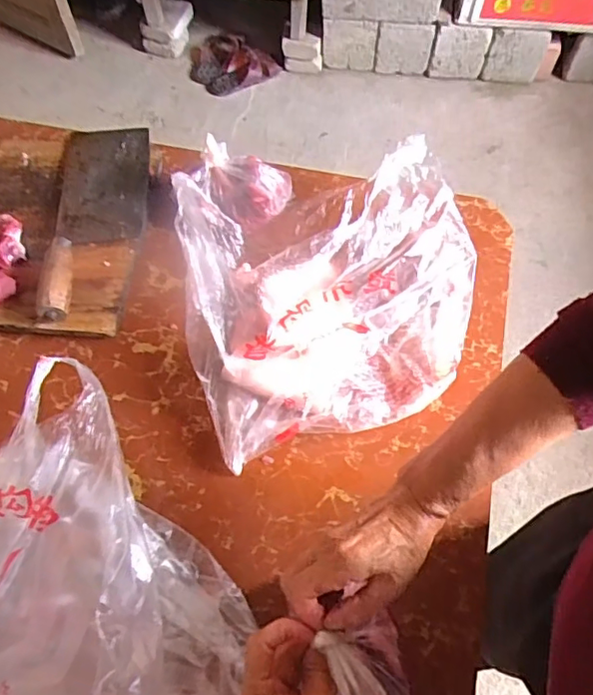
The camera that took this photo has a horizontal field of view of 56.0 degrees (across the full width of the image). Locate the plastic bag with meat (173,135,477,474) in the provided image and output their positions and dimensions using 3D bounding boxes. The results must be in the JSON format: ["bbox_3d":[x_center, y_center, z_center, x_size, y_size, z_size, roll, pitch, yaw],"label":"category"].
[{"bbox_3d":[0.036,-0.084,0.589,0.316,0.094,0.338,-13,63,-6],"label":"plastic bag with meat"}]

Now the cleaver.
[{"bbox_3d":[-0.230,-0.163,0.648,0.101,0.030,0.283,-5,62,-2],"label":"cleaver"}]

